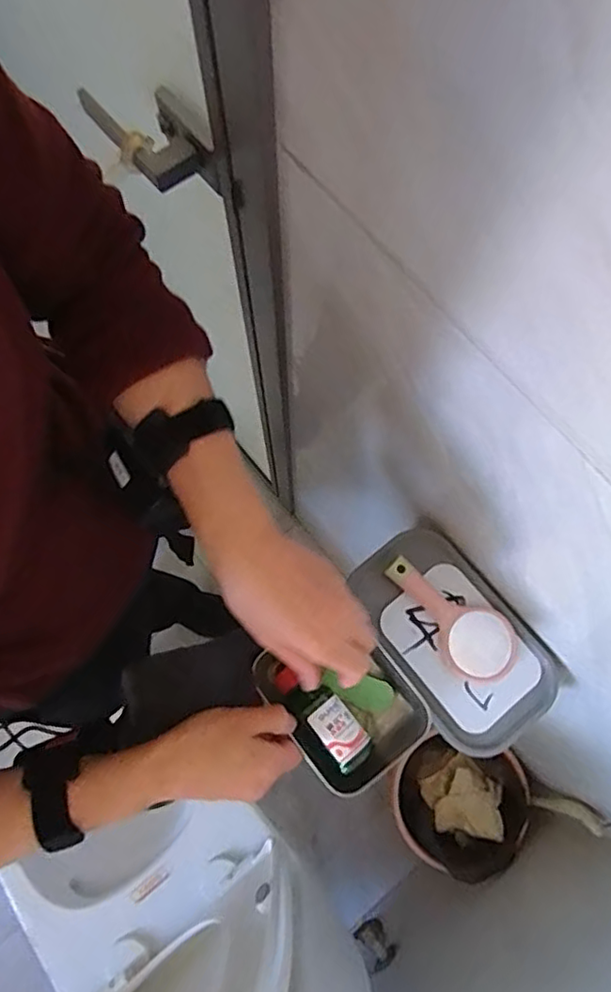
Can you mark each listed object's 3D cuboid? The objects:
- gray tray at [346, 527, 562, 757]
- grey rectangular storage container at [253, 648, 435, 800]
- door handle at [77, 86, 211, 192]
[{"bbox_3d":[0.139,0.133,0.573,0.121,0.028,0.210,-38,77,-10],"label":"gray tray"},{"bbox_3d":[0.031,0.172,0.509,0.103,0.044,0.131,-37,76,-9],"label":"grey rectangular storage container"},{"bbox_3d":[-0.115,-0.284,0.481,0.057,0.041,0.108,-43,77,-11],"label":"door handle"}]

